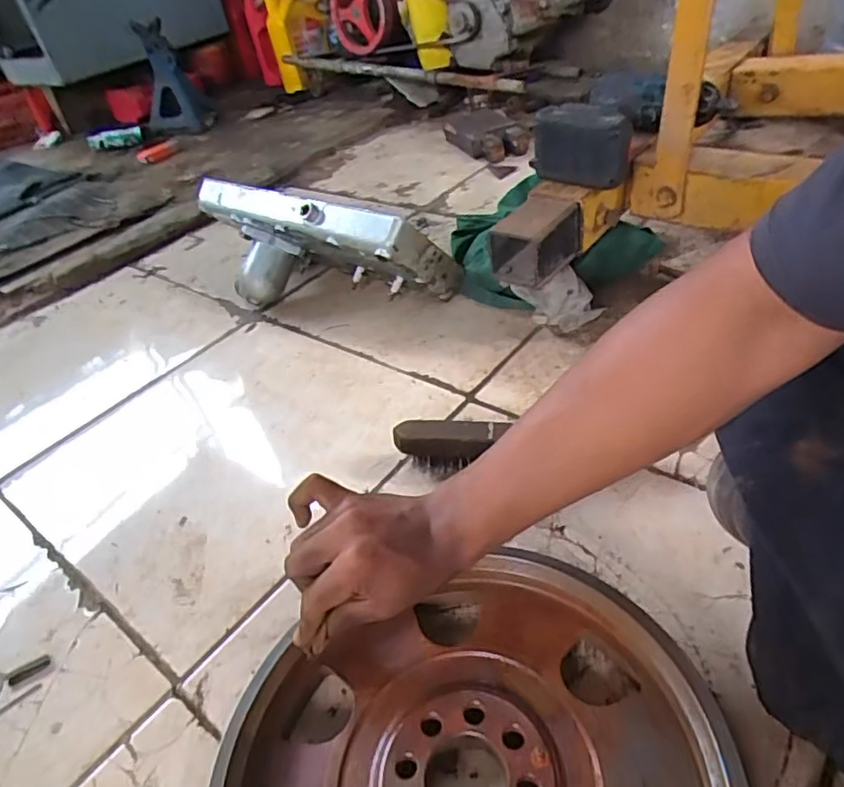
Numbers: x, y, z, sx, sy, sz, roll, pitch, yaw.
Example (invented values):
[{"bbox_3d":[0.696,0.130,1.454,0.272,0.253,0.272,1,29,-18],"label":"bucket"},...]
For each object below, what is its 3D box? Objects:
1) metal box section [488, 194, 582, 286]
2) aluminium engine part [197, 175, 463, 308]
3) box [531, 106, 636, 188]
[{"bbox_3d":[0.130,-0.175,0.689,0.060,0.069,0.107,23,49,35],"label":"metal box section"},{"bbox_3d":[-0.158,-0.208,0.880,0.412,0.171,0.131,11,43,25],"label":"aluminium engine part"},{"bbox_3d":[0.184,-0.278,0.695,0.114,0.091,0.038,20,48,33],"label":"box"}]

